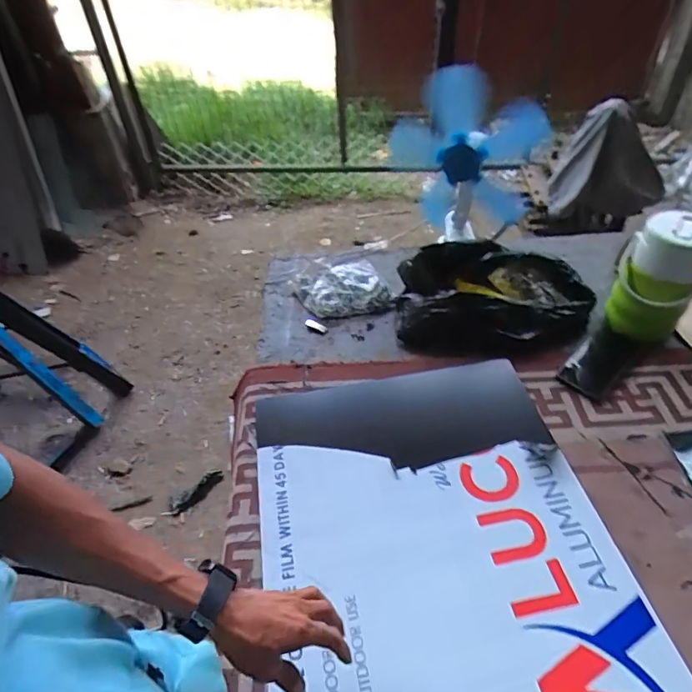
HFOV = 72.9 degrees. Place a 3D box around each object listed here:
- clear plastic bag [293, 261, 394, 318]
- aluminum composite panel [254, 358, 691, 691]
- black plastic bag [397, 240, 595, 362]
[{"bbox_3d":[-0.011,-0.122,0.994,0.202,0.049,0.155,-9,44,-3],"label":"clear plastic bag"},{"bbox_3d":[0.124,0.298,0.576,0.441,0.011,0.674,-9,45,-5],"label":"aluminum composite panel"},{"bbox_3d":[0.280,-0.086,0.890,0.355,0.104,0.205,0,44,6],"label":"black plastic bag"}]

